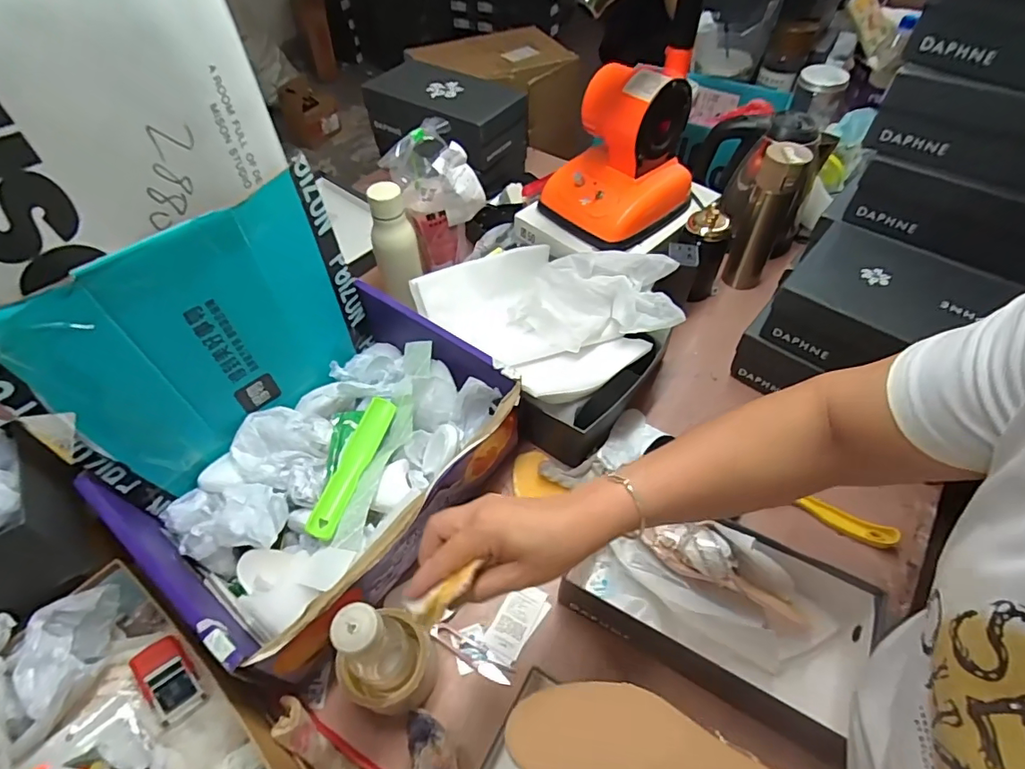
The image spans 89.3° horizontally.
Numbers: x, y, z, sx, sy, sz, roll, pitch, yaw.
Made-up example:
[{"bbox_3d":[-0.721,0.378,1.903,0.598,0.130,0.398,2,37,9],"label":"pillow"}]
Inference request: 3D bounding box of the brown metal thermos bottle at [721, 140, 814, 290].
[{"bbox_3d":[0.412,-0.268,0.857,0.068,0.239,0.080,23,57,17],"label":"brown metal thermos bottle"}]

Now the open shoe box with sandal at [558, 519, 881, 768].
[{"bbox_3d":[0.224,0.238,0.568,0.296,0.081,0.156,23,57,17],"label":"open shoe box with sandal"}]

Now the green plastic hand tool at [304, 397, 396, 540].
[{"bbox_3d":[-0.195,0.095,0.630,0.035,0.014,0.187,13,54,10],"label":"green plastic hand tool"}]

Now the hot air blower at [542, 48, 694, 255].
[{"bbox_3d":[0.172,-0.363,0.796,0.172,0.200,0.221,37,61,25],"label":"hot air blower"}]

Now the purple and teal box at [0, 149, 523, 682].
[{"bbox_3d":[-0.224,0.028,0.554,0.316,0.302,0.394,32,60,22],"label":"purple and teal box"}]

